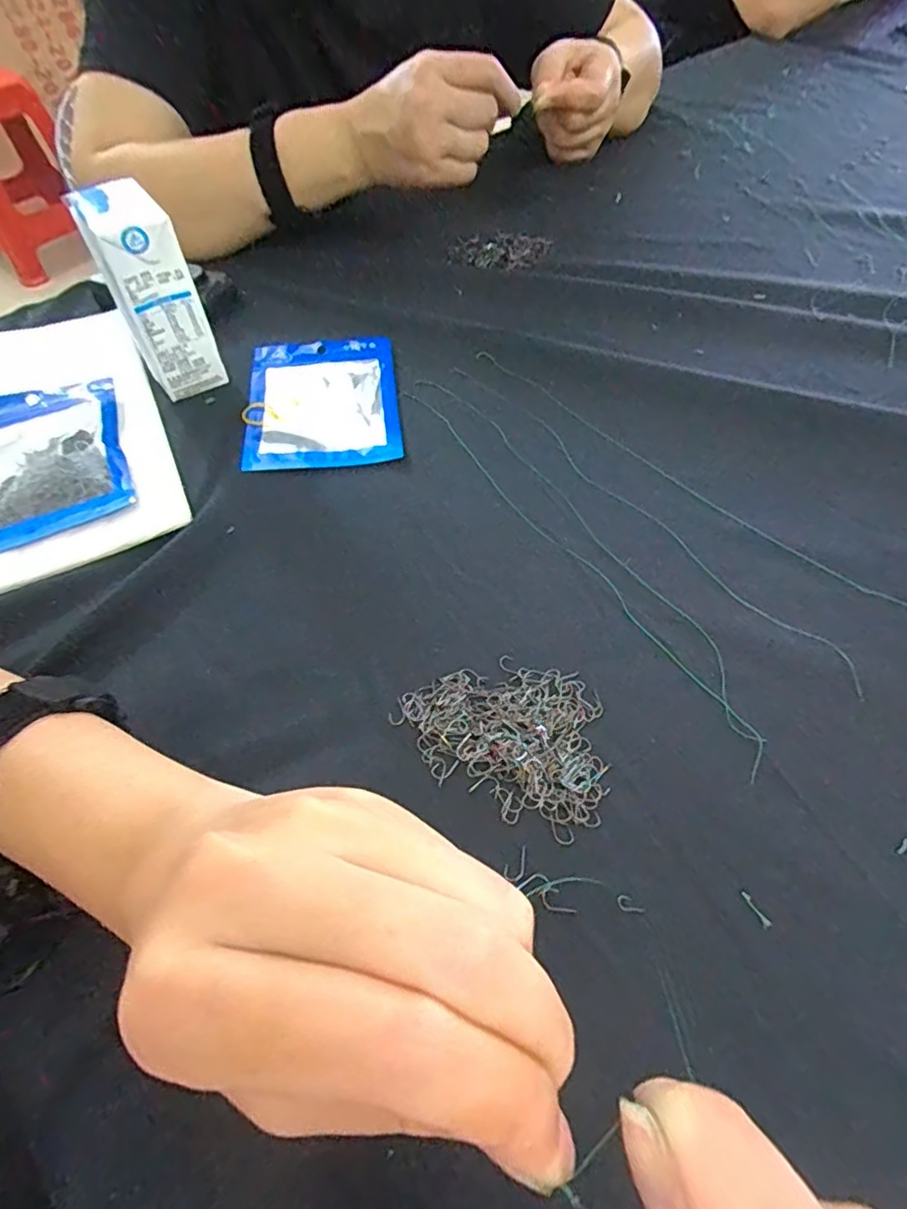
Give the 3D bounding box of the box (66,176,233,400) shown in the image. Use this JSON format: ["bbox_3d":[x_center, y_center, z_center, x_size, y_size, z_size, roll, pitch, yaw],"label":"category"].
[{"bbox_3d":[-0.187,-0.192,0.375,0.049,0.113,0.056,-22,59,-13],"label":"box"}]

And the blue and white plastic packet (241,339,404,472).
[{"bbox_3d":[-0.088,-0.138,0.401,0.097,0.006,0.128,-6,56,-3],"label":"blue and white plastic packet"}]

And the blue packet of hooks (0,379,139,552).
[{"bbox_3d":[-0.255,-0.089,0.365,0.098,0.015,0.128,-21,58,-13],"label":"blue packet of hooks"}]

